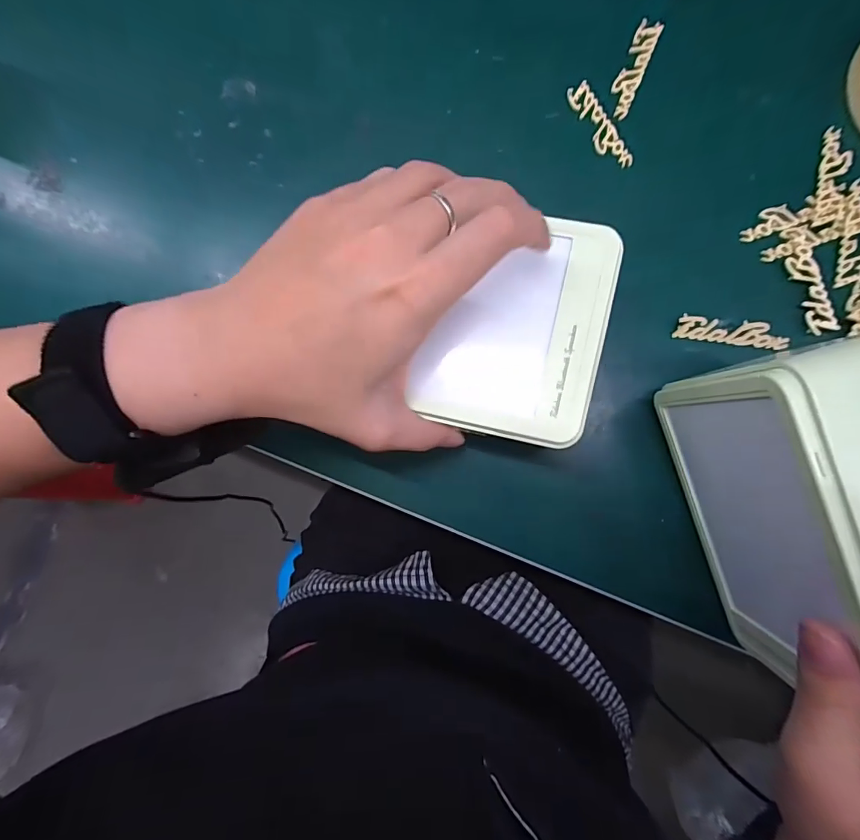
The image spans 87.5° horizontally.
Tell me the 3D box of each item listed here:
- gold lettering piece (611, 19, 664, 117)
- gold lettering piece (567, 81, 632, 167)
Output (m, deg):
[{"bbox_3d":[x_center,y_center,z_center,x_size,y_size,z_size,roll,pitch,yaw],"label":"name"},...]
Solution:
[{"bbox_3d":[0.115,-0.199,0.253,0.013,0.004,0.057,23,90,7],"label":"gold lettering piece"},{"bbox_3d":[0.097,-0.167,0.255,0.015,0.004,0.054,-27,84,5],"label":"gold lettering piece"}]

